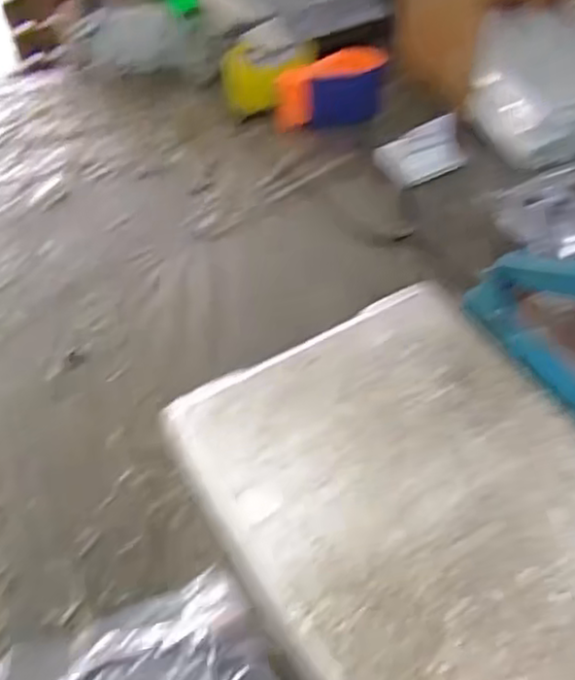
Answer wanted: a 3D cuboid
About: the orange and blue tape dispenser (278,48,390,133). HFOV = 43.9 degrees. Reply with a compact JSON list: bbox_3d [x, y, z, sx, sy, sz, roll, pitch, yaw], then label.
[{"bbox_3d":[0.063,-0.359,1.018,0.158,0.068,0.082,-12,49,-7],"label":"orange and blue tape dispenser"}]

